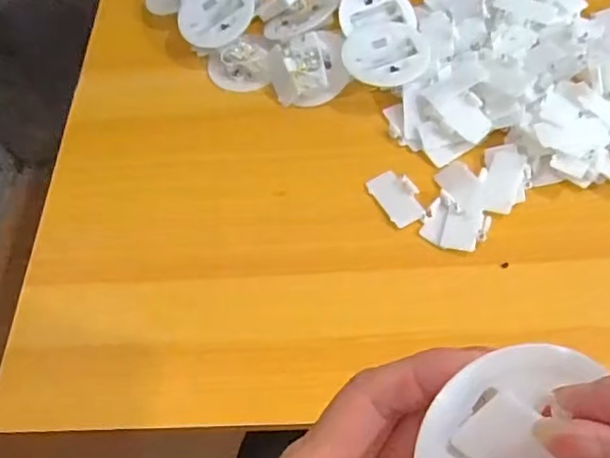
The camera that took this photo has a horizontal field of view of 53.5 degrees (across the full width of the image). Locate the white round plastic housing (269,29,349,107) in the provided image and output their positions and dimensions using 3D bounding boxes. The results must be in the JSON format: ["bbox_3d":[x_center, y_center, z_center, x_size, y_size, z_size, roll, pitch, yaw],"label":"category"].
[{"bbox_3d":[0.002,-0.132,0.491,0.059,0.021,0.061,-1,70,2],"label":"white round plastic housing"}]

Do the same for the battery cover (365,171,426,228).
[{"bbox_3d":[0.067,-0.023,0.434,0.029,0.004,0.046,-29,59,-5],"label":"battery cover"}]

